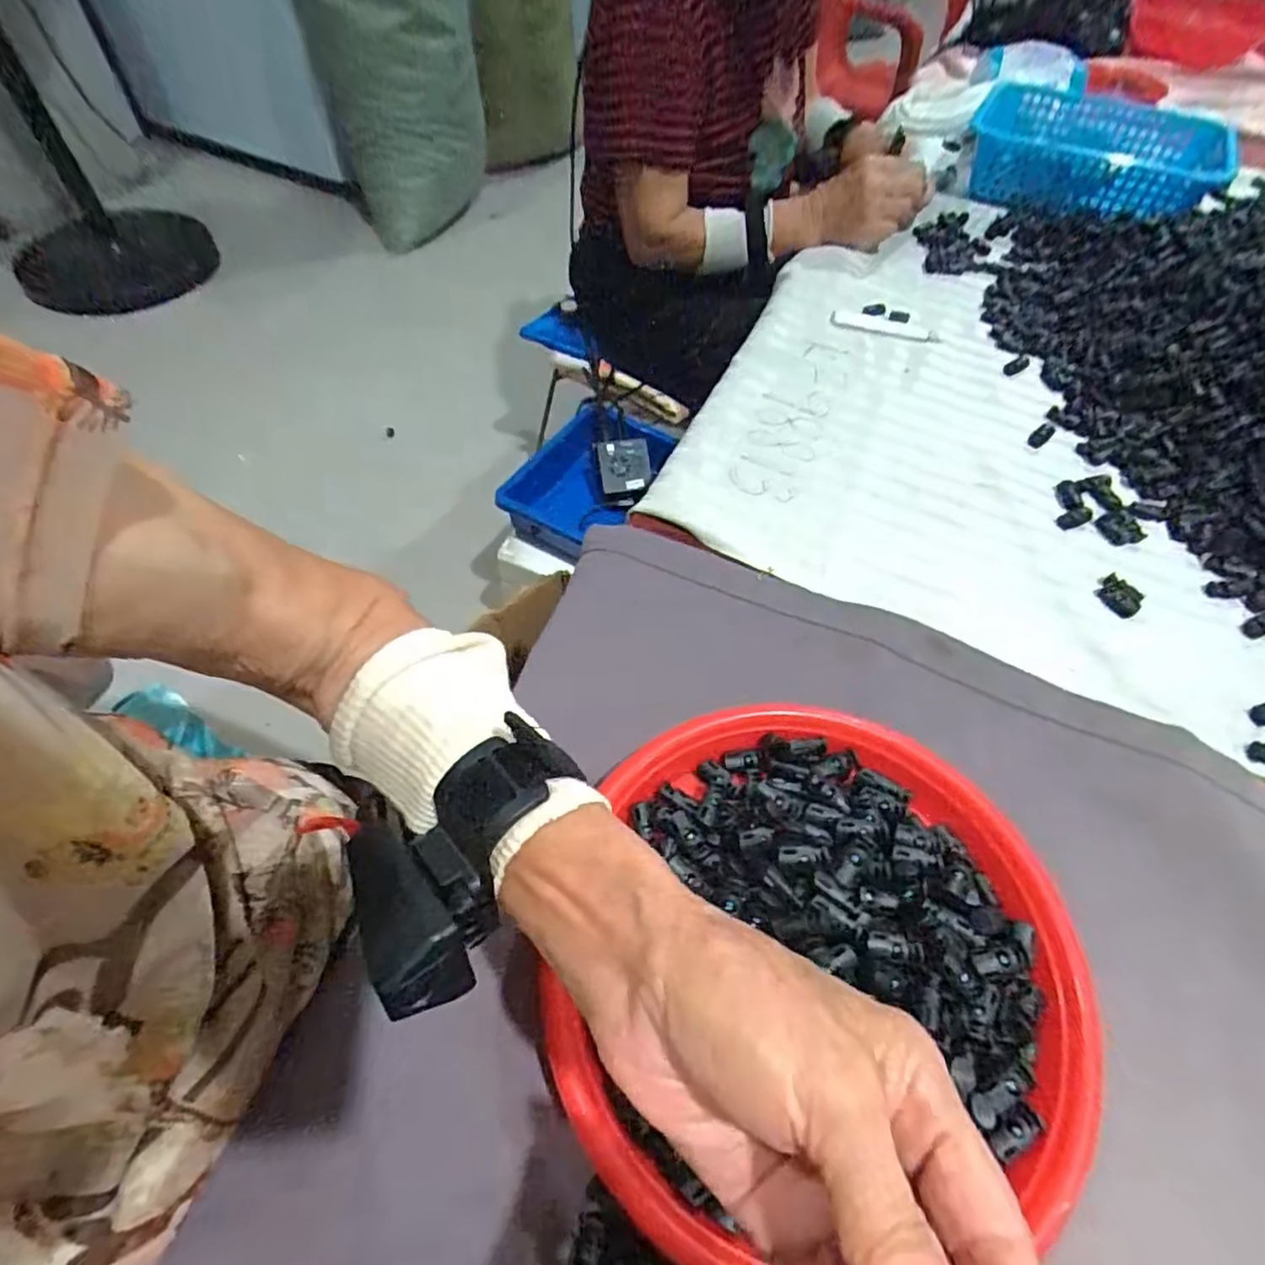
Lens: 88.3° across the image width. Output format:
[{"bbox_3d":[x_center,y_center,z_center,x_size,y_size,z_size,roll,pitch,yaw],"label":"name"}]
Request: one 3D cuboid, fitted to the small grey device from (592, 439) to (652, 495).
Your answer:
[{"bbox_3d":[-0.013,-0.236,0.919,0.074,0.017,0.079,-8,84,11],"label":"small grey device"}]

